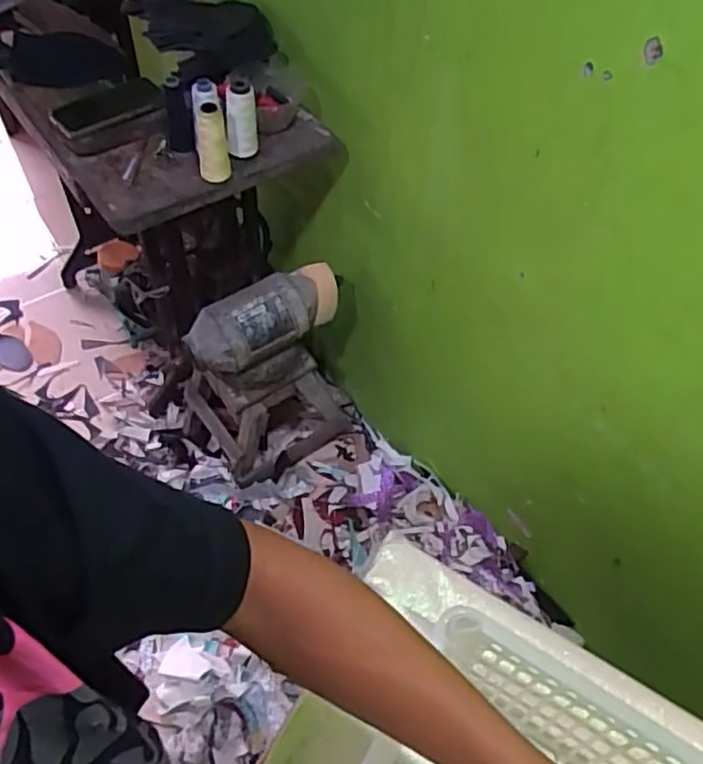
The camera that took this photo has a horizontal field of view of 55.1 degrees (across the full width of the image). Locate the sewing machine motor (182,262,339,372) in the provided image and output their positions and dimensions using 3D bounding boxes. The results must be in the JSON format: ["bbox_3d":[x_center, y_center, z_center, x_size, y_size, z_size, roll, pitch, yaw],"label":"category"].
[{"bbox_3d":[-0.149,-0.108,1.226,0.298,0.117,0.102,-31,62,-23],"label":"sewing machine motor"}]

